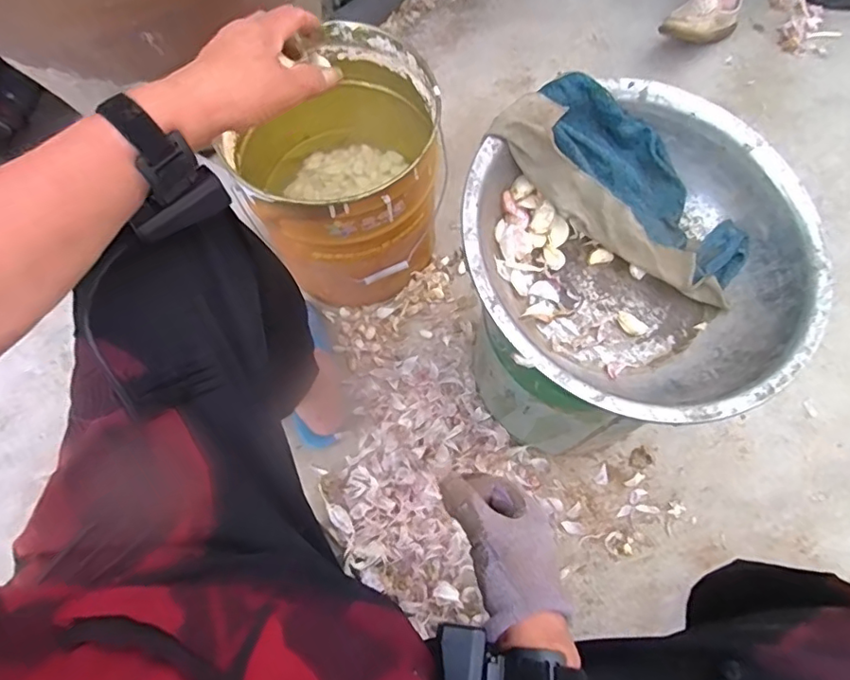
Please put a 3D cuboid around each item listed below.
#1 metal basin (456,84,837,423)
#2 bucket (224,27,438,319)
[{"bbox_3d":[0.214,-0.075,0.544,0.339,0.134,0.313,-1,69,1],"label":"metal basin"},{"bbox_3d":[-0.128,-0.256,0.875,0.290,0.311,0.313,-1,69,1],"label":"bucket"}]

